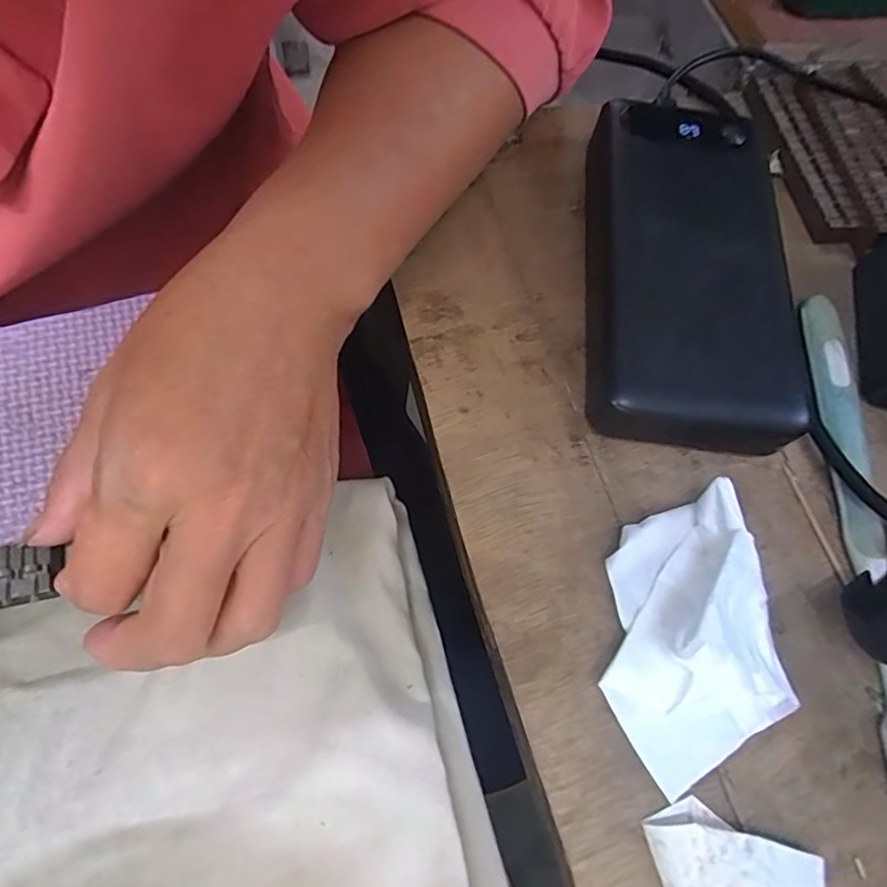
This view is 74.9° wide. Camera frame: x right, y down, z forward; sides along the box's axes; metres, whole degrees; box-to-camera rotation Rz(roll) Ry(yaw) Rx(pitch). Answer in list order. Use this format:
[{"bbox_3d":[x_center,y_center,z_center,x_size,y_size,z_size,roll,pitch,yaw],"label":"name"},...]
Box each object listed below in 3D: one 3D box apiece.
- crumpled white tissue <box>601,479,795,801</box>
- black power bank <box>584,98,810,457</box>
[{"bbox_3d":[0.073,0.055,0.170,0.055,0.034,0.079,-9,70,-9],"label":"crumpled white tissue"},{"bbox_3d":[0.097,-0.073,0.227,0.074,0.029,0.149,7,66,-4],"label":"black power bank"}]

